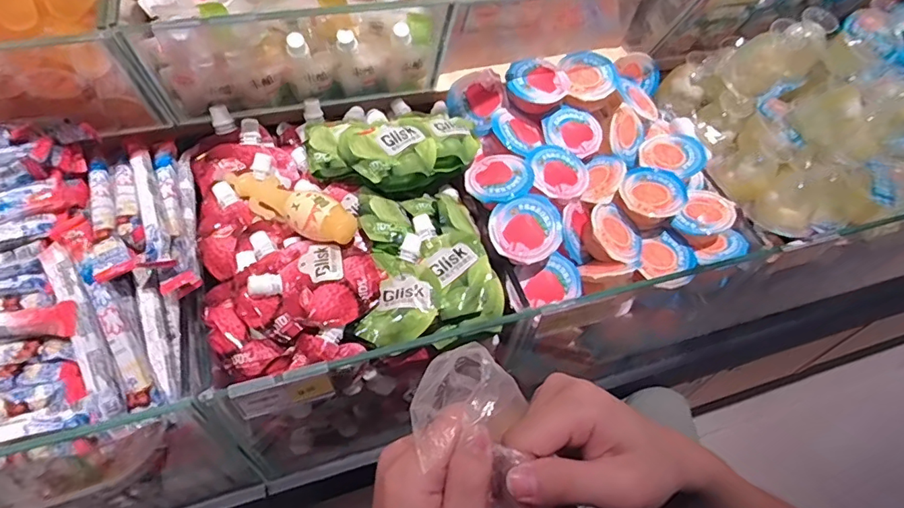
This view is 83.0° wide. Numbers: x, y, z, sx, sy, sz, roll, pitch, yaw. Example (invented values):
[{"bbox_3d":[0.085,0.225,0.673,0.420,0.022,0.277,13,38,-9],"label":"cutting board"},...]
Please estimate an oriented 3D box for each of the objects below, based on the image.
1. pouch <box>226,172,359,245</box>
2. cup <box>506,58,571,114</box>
[{"bbox_3d":[-0.162,-0.049,0.515,0.151,0.034,0.038,21,54,26],"label":"pouch"},{"bbox_3d":[0.102,-0.202,0.619,0.075,0.035,0.065,21,55,9],"label":"cup"}]

